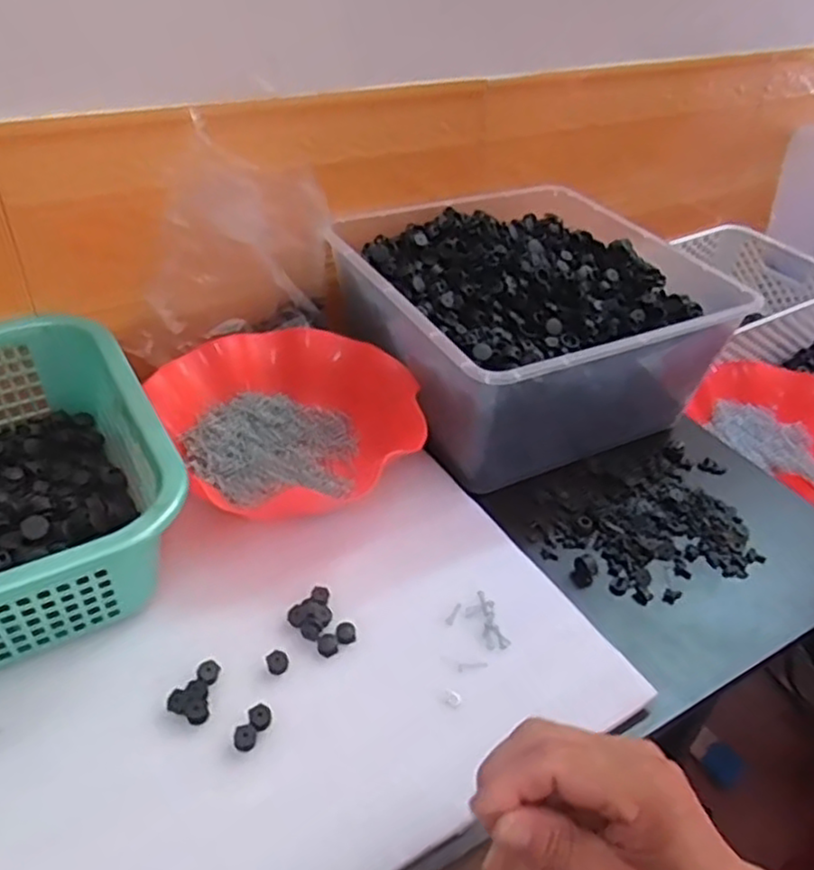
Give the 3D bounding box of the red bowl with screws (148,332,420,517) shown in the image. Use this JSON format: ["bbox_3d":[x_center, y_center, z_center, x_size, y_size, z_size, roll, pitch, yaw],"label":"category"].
[{"bbox_3d":[-0.094,-0.016,0.607,0.193,0.056,0.178,3,39,-2],"label":"red bowl with screws"}]

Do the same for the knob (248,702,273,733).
[{"bbox_3d":[-0.087,0.168,0.428,0.013,0.009,0.014,3,39,-2],"label":"knob"}]

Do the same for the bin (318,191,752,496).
[{"bbox_3d":[0.106,-0.109,0.688,0.292,0.132,0.288,-16,44,-23],"label":"bin"}]

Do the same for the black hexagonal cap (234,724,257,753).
[{"bbox_3d":[-0.094,0.177,0.419,0.013,0.010,0.011,-11,42,-18],"label":"black hexagonal cap"}]

